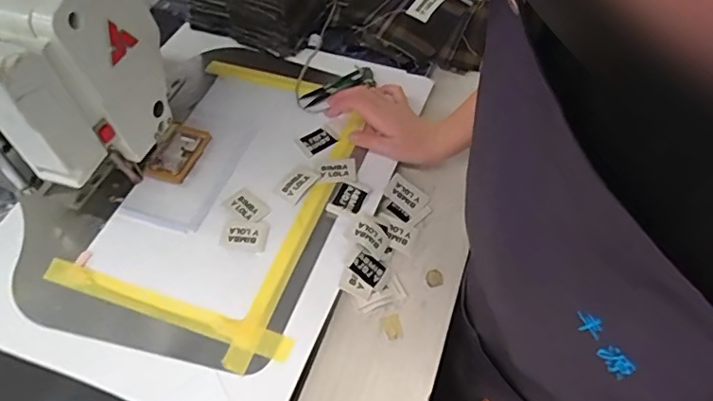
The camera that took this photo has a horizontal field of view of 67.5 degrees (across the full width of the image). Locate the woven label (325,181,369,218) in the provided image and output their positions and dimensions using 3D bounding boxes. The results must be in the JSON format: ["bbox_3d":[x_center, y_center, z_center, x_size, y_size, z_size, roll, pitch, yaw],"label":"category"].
[{"bbox_3d":[-0.008,-0.002,0.602,0.035,0.006,0.046,20,56,17],"label":"woven label"}]

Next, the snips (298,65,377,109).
[{"bbox_3d":[-0.025,-0.152,0.709,0.105,0.005,0.028,-29,62,-17],"label":"snips"}]

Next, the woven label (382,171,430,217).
[{"bbox_3d":[0.057,-0.007,0.620,0.050,0.004,0.034,40,64,5],"label":"woven label"}]

